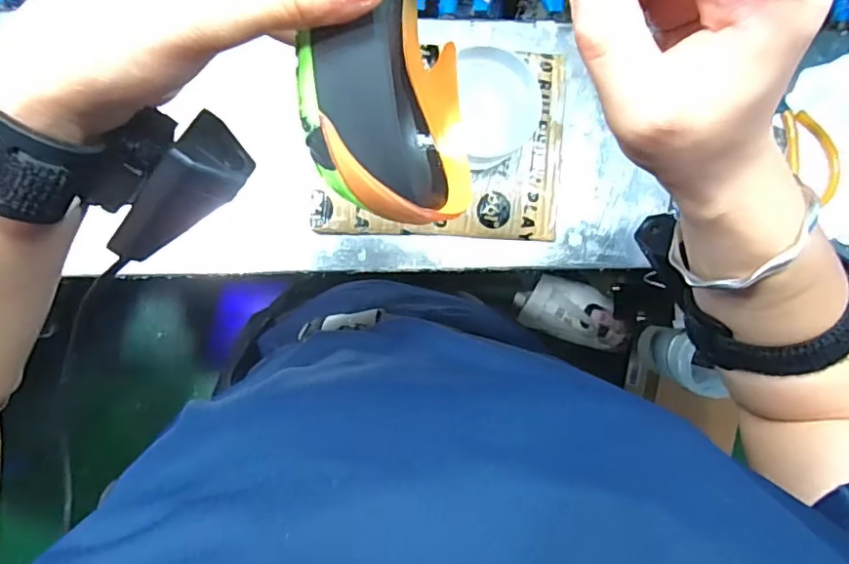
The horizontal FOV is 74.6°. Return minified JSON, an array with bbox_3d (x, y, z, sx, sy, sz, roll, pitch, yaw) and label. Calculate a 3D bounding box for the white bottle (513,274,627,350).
[{"bbox_3d":[0.333,0.069,1.274,0.239,0.093,0.128,21,91,-5],"label":"white bottle"}]

